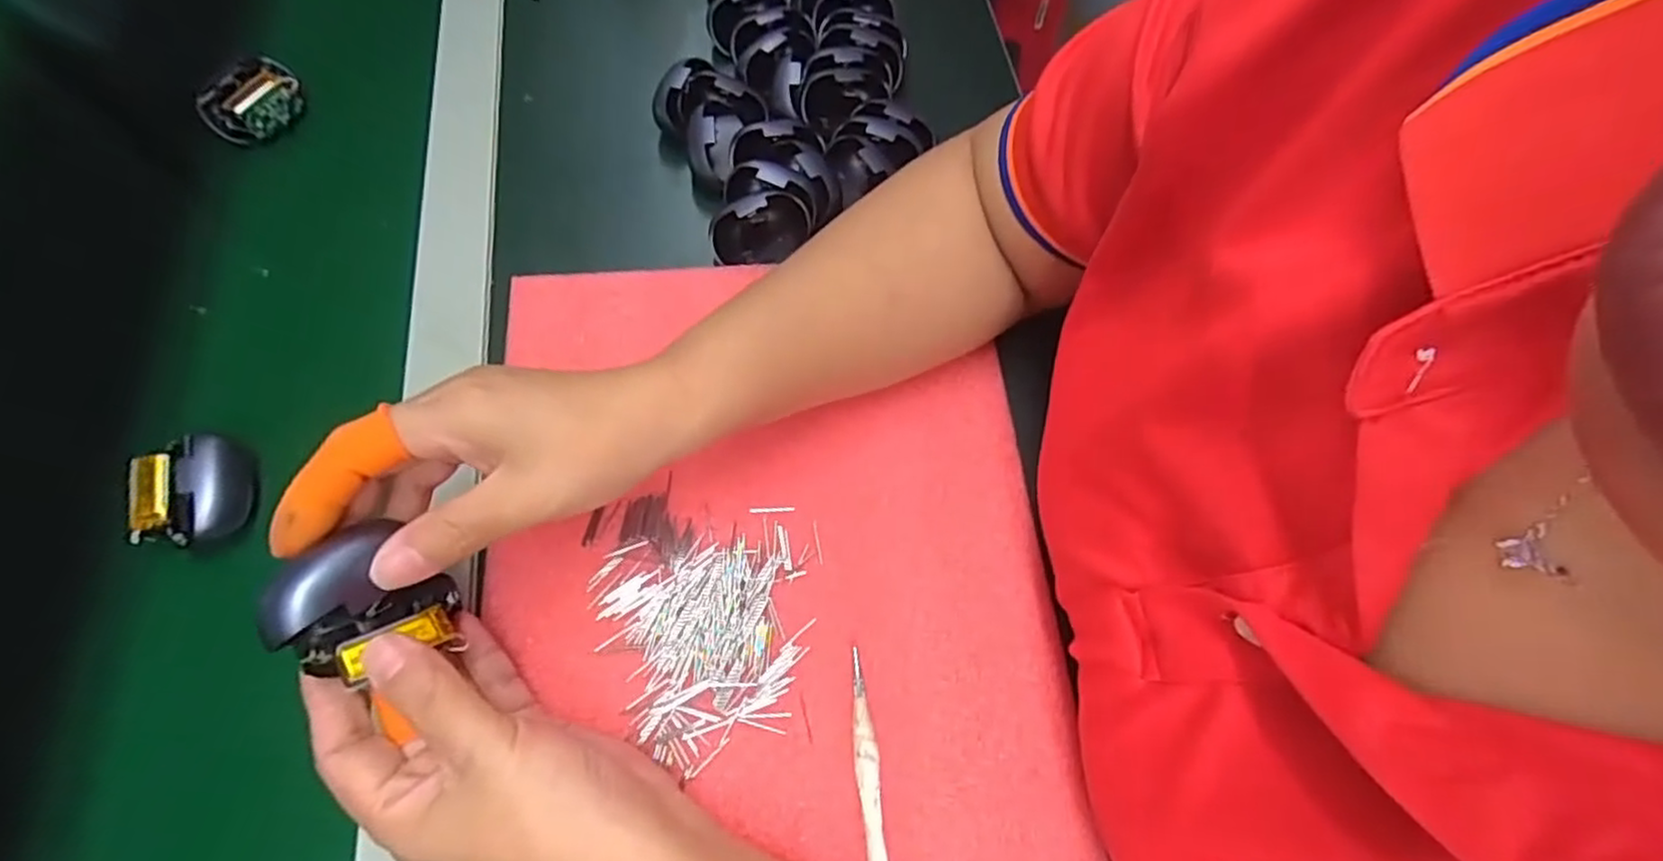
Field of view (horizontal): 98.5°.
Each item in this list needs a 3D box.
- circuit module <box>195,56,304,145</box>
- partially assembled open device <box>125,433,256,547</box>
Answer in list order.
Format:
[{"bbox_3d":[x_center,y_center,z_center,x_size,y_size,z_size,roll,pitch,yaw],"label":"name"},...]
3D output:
[{"bbox_3d":[-0.360,-0.207,0.448,0.036,0.025,0.055,25,68,11],"label":"circuit module"},{"bbox_3d":[-0.308,0.031,0.344,0.039,0.024,0.050,-16,67,-7],"label":"partially assembled open device"}]

